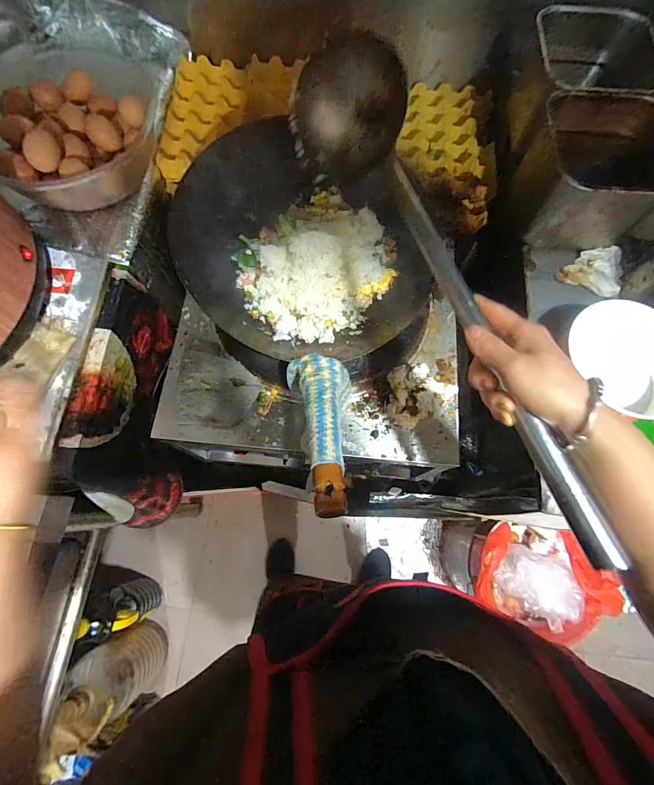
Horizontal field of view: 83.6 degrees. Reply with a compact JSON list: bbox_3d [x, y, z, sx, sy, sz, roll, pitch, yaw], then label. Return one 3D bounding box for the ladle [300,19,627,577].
[{"bbox_3d":[0.099,-0.098,0.349,0.102,0.105,0.518,-19,77,-8],"label":"ladle"}]

